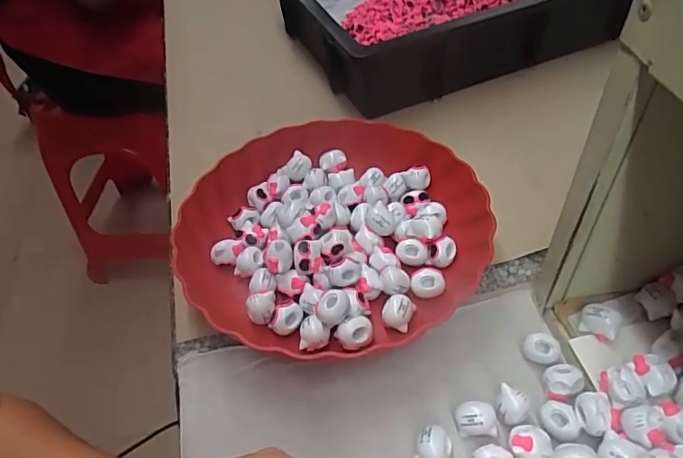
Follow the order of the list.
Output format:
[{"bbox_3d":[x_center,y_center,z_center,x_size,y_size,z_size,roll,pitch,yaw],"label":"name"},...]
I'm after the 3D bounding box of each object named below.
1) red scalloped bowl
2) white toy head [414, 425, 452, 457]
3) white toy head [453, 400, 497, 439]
[{"bbox_3d":[-0.008,0.000,0.428,0.236,0.050,0.214,-29,52,-20],"label":"red scalloped bowl"},{"bbox_3d":[0.058,0.138,0.324,0.020,0.018,0.024,12,50,15],"label":"white toy head"},{"bbox_3d":[0.086,0.123,0.334,0.027,0.018,0.019,0,48,5],"label":"white toy head"}]

